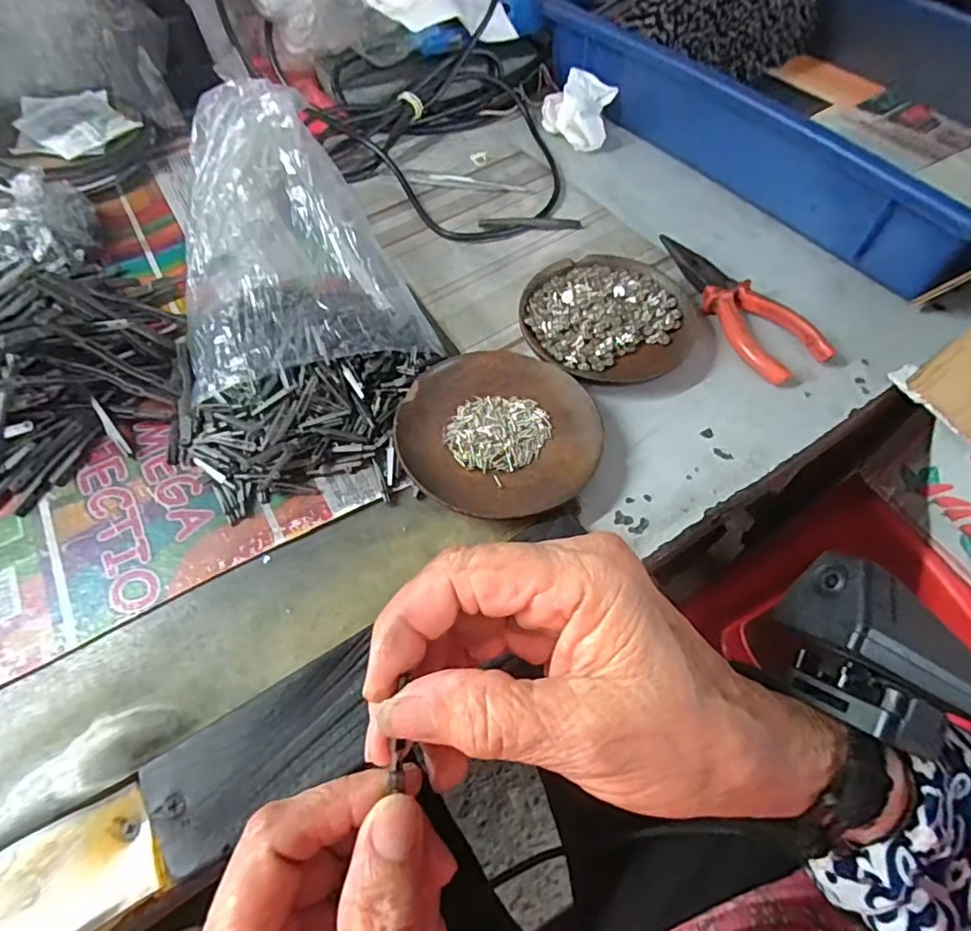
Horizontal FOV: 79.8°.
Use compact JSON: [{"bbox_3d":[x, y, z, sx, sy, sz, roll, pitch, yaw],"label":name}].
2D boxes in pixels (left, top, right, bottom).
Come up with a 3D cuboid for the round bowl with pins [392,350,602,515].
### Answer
[{"bbox_3d":[0.008,-0.018,0.338,0.111,0.018,0.111,0,57,0],"label":"round bowl with pins"}]

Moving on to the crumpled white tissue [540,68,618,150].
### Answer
[{"bbox_3d":[0.081,-0.310,0.509,0.060,0.045,0.072,8,58,5],"label":"crumpled white tissue"}]

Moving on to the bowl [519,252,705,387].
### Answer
[{"bbox_3d":[0.083,-0.101,0.393,0.117,0.020,0.108,0,57,0],"label":"bowl"}]

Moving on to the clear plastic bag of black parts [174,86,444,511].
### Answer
[{"bbox_3d":[-0.118,-0.116,0.360,0.158,0.084,0.274,-11,58,-7],"label":"clear plastic bag of black parts"}]

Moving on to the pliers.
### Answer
[{"bbox_3d":[0.168,-0.112,0.403,0.049,0.015,0.142,-28,62,-17],"label":"pliers"}]

